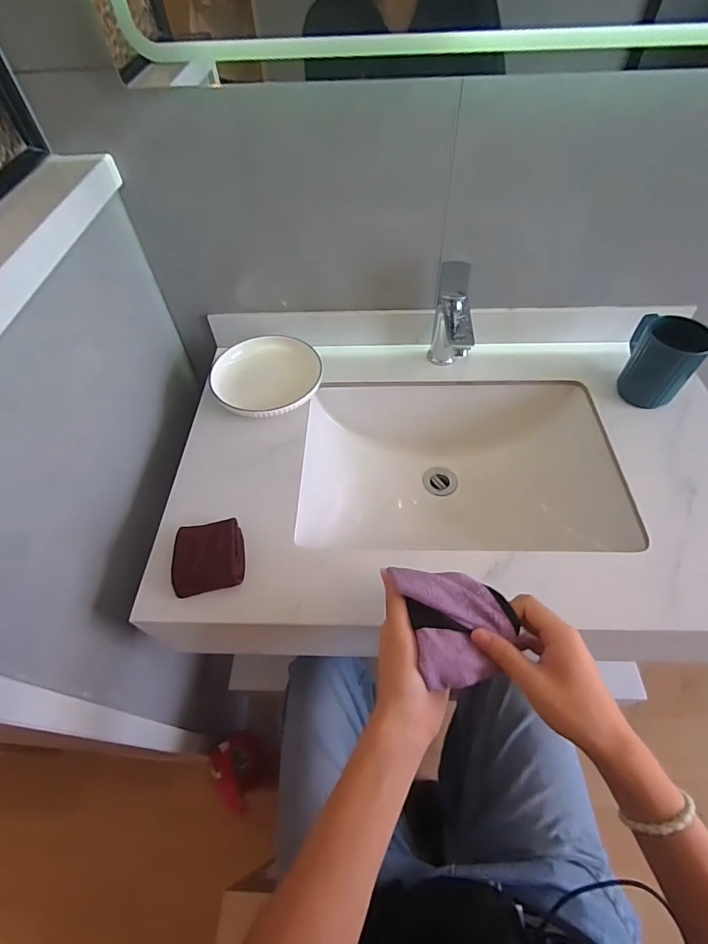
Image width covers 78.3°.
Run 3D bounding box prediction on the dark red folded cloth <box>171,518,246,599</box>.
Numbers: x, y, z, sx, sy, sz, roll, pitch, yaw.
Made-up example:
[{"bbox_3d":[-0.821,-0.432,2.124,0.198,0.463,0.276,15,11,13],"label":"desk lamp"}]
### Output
[{"bbox_3d":[-0.176,0.099,0.522,0.079,0.040,0.084,-12,55,-5],"label":"dark red folded cloth"}]

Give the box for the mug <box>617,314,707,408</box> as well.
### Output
[{"bbox_3d":[0.448,-0.165,0.636,0.095,0.109,0.087,30,61,22],"label":"mug"}]

